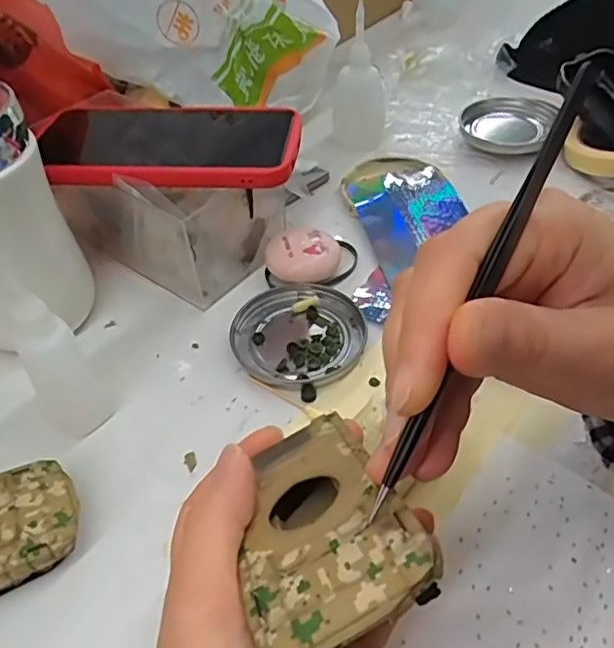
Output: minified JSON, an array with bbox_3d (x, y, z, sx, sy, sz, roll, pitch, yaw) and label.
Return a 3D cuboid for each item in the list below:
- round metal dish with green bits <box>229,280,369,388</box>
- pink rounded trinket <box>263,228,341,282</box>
[{"bbox_3d":[-0.006,0.005,0.356,0.078,0.008,0.075,-2,46,2],"label":"round metal dish with green bits"},{"bbox_3d":[-0.003,-0.044,0.392,0.048,0.021,0.038,5,47,8],"label":"pink rounded trinket"}]

